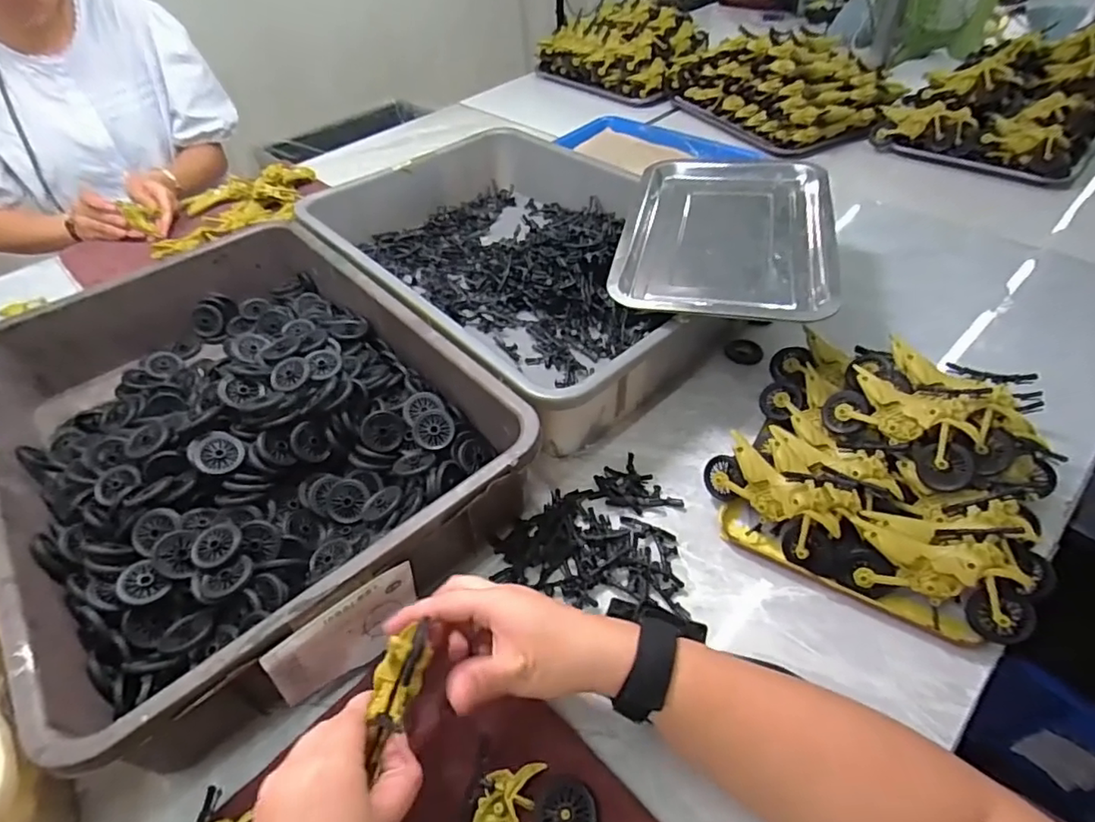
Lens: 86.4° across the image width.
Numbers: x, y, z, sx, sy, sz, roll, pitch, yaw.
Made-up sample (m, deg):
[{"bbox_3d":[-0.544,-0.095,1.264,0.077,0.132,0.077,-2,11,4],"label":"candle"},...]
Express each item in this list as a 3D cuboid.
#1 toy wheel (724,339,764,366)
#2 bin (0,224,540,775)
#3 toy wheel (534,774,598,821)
[{"bbox_3d":[0.218,-0.065,0.645,0.034,0.011,0.043,-14,46,-9],"label":"toy wheel"},{"bbox_3d":[-0.291,0.003,0.545,0.354,0.104,0.517,-34,55,-24],"label":"bin"},{"bbox_3d":[0.011,0.242,0.350,0.036,0.016,0.038,-2,48,2],"label":"toy wheel"}]

